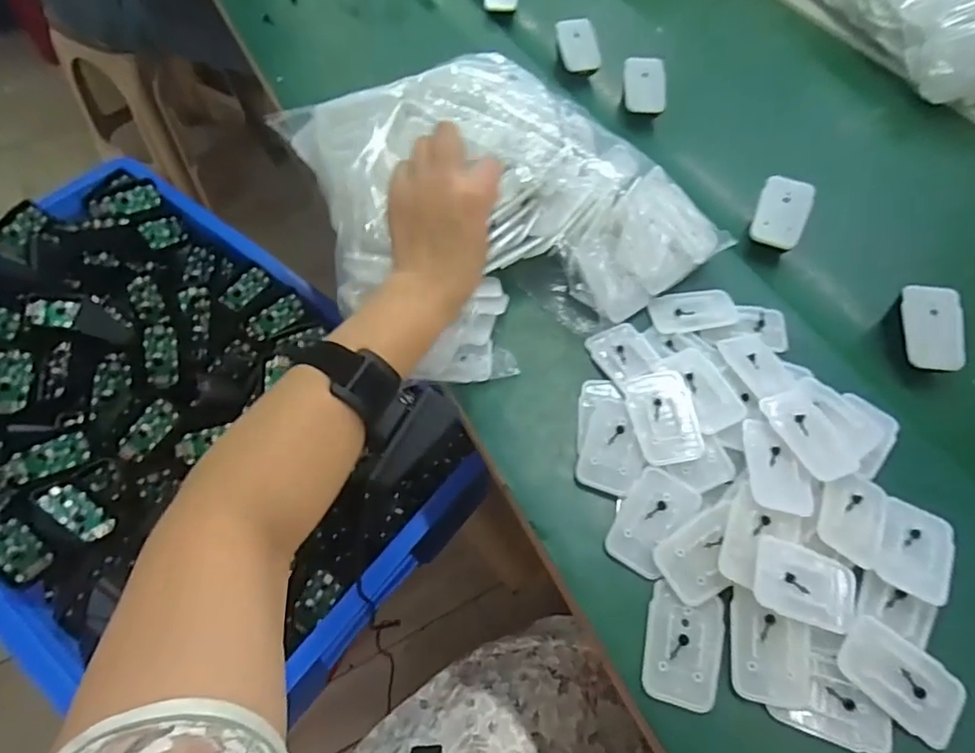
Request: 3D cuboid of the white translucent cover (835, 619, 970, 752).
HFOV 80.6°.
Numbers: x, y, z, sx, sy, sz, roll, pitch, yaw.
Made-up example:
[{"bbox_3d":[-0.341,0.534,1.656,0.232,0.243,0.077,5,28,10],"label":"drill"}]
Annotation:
[{"bbox_3d":[0.249,0.181,0.346,0.048,0.007,0.069,-39,67,-24],"label":"white translucent cover"}]

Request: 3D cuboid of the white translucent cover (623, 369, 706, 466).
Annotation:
[{"bbox_3d":[0.129,0.029,0.426,0.046,0.013,0.075,-4,58,-6],"label":"white translucent cover"}]

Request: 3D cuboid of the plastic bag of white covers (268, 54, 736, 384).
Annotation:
[{"bbox_3d":[0.011,-0.164,0.507,0.304,0.085,0.288,-18,61,-14],"label":"plastic bag of white covers"}]

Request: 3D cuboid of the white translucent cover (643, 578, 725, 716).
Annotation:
[{"bbox_3d":[0.122,0.168,0.357,0.044,0.006,0.066,15,58,6],"label":"white translucent cover"}]

